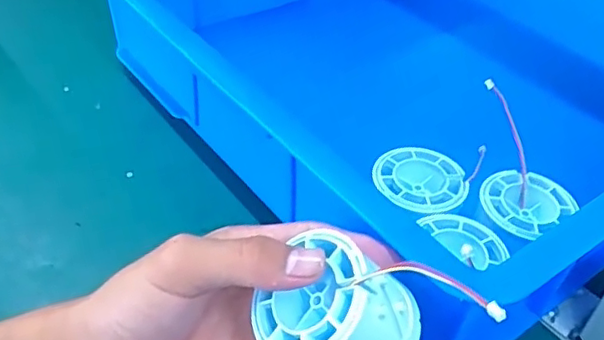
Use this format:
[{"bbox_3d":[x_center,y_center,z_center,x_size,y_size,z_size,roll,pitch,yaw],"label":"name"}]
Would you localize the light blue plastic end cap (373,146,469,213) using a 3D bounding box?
[{"bbox_3d":[0.070,0.006,0.350,0.052,0.010,0.050,2,42,-2],"label":"light blue plastic end cap"}]

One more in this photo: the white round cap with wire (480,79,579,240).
[{"bbox_3d":[0.133,-0.005,0.350,0.053,0.037,0.094,8,42,4],"label":"white round cap with wire"}]

